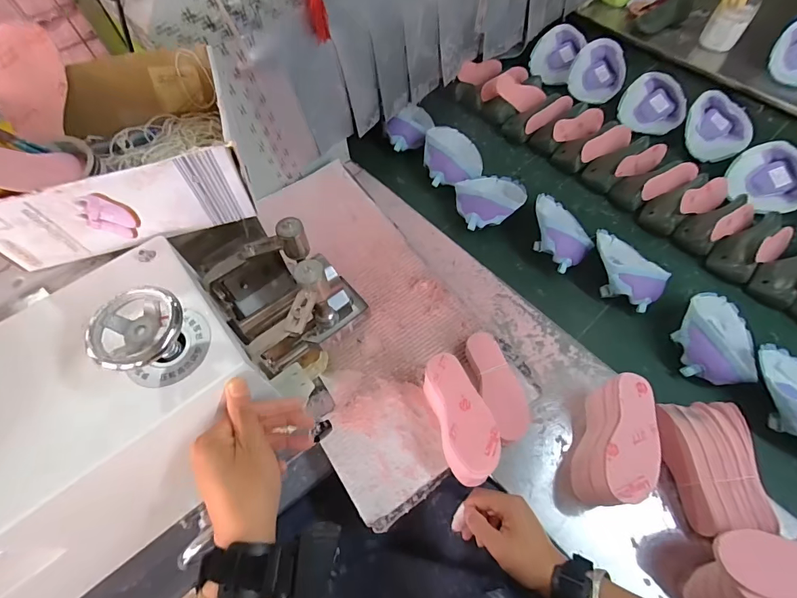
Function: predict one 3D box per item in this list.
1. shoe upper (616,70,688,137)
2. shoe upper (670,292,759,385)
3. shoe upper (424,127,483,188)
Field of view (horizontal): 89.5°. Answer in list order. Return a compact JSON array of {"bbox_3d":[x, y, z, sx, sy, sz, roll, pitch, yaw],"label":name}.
[{"bbox_3d":[0.542,-0.411,0.859,0.125,0.027,0.125,32,96,10],"label":"shoe upper"},{"bbox_3d":[0.488,0.055,0.611,0.114,0.062,0.150,23,64,14],"label":"shoe upper"},{"bbox_3d":[0.115,-0.296,0.820,0.120,0.062,0.161,4,61,4],"label":"shoe upper"}]

